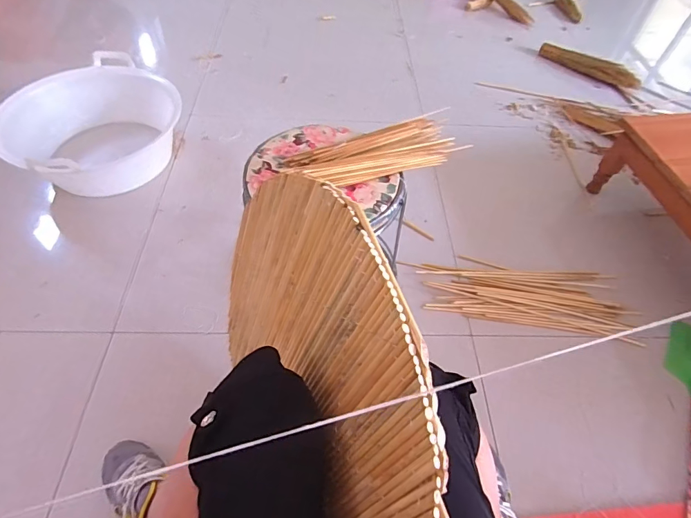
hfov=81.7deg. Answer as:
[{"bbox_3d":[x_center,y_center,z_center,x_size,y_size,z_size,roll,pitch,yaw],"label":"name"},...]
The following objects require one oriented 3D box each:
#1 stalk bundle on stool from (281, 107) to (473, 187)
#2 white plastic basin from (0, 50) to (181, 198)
[{"bbox_3d":[0.063,-0.198,0.735,0.340,0.036,0.128,-23,58,-19],"label":"stalk bundle on stool"},{"bbox_3d":[-0.734,-0.379,1.190,0.393,0.178,0.466,33,60,19],"label":"white plastic basin"}]

